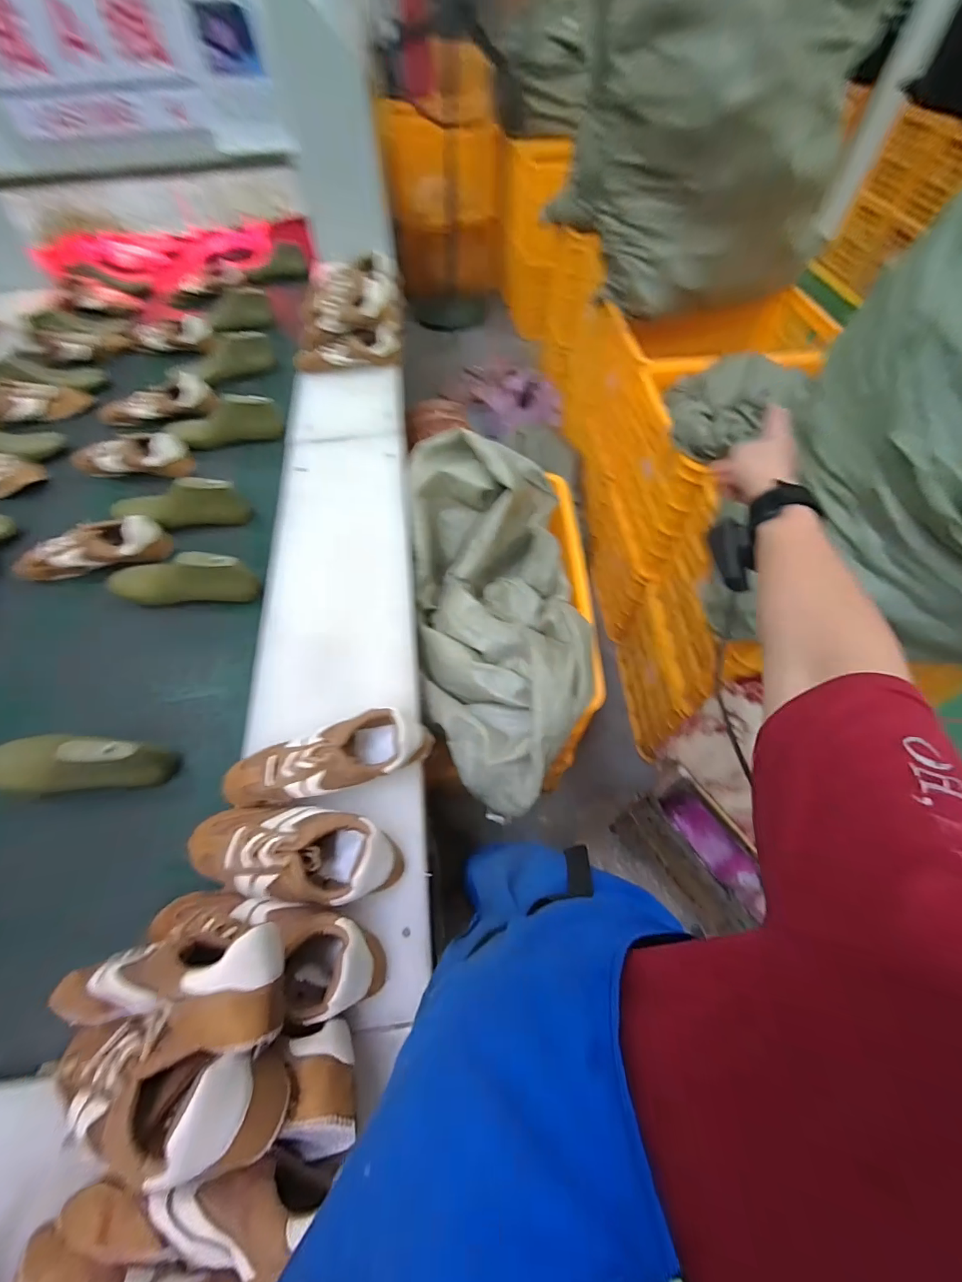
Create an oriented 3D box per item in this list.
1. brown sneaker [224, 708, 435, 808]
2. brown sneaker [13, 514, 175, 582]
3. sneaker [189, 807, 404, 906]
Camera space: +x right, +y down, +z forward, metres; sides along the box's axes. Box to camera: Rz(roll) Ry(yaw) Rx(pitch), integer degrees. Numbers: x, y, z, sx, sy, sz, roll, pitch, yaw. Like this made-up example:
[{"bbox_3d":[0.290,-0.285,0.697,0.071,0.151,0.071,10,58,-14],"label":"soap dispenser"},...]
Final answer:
[{"bbox_3d":[-0.196,0.156,0.579,0.258,0.079,0.074,-10,59,-4],"label":"brown sneaker"},{"bbox_3d":[-0.755,-0.171,0.862,0.270,0.083,0.087,-14,60,-7],"label":"brown sneaker"},{"bbox_3d":[-0.220,0.244,0.525,0.247,0.075,0.097,4,59,4],"label":"sneaker"}]

